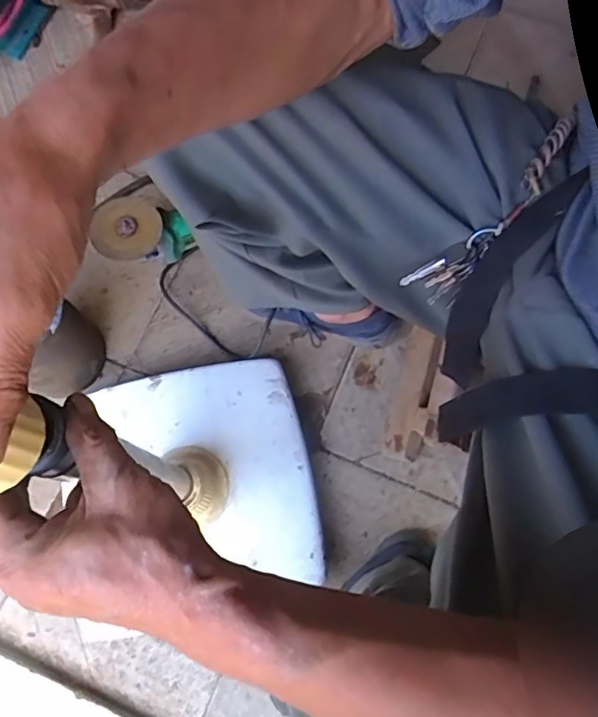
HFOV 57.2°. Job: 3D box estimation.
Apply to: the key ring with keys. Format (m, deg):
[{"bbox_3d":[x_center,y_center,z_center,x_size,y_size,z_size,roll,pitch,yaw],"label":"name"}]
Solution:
[{"bbox_3d":[0.163,-0.122,0.459,0.041,0.033,0.180,42,106,10],"label":"key ring with keys"}]

